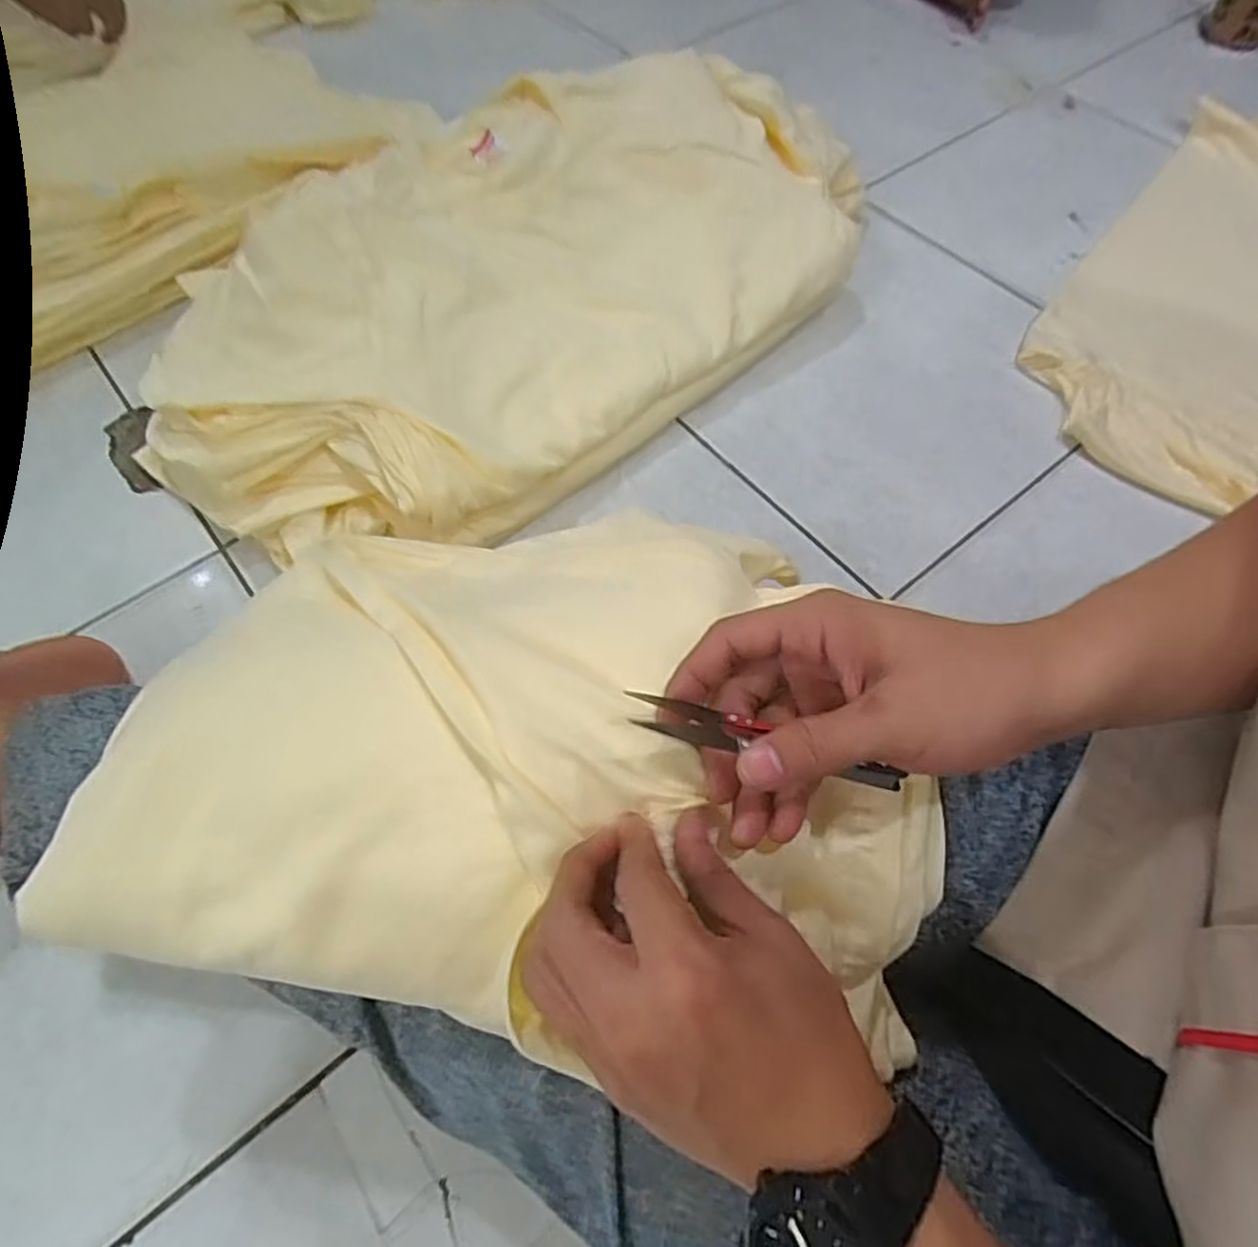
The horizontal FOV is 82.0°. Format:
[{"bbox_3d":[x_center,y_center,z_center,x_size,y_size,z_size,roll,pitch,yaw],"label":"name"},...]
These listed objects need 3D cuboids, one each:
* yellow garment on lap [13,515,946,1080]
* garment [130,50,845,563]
[{"bbox_3d":[-0.056,0.052,0.340,0.385,0.080,0.234,9,63,3],"label":"yellow garment on lap"},{"bbox_3d":[-0.062,-0.316,0.665,0.326,0.138,0.717,41,69,18],"label":"garment"}]

